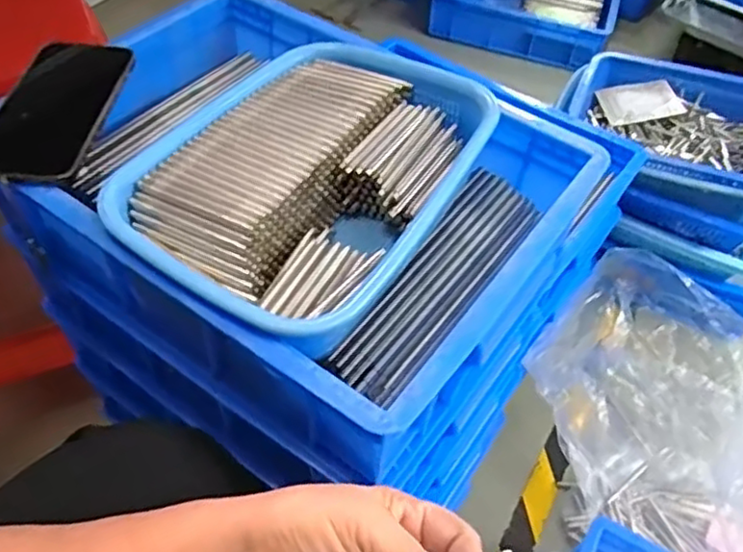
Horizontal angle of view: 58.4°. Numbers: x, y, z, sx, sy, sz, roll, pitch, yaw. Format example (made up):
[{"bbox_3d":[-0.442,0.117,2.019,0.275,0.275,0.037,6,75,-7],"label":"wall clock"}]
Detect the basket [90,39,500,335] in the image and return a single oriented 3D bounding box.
[{"bbox_3d":[-0.044,-0.074,0.506,0.205,0.069,0.287,26,53,16],"label":"basket"}]

